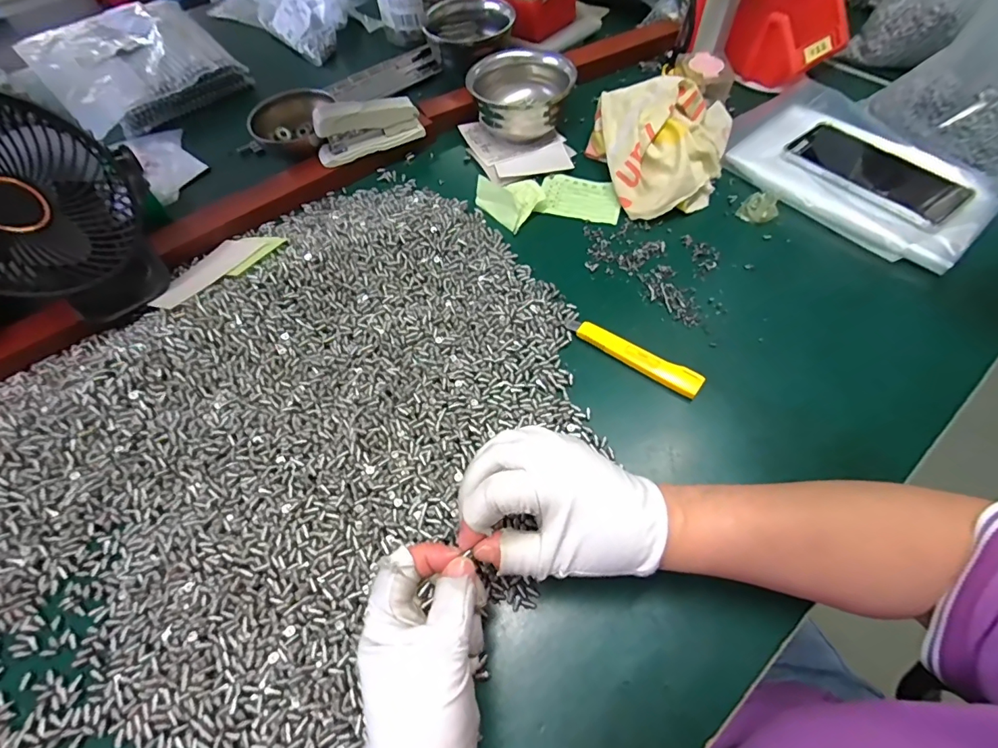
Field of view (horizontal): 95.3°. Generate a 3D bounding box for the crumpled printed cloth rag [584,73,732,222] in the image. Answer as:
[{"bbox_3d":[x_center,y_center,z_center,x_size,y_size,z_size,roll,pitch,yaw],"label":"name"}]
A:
[{"bbox_3d":[0.180,-0.247,0.489,0.154,0.074,0.154,4,60,5],"label":"crumpled printed cloth rag"}]

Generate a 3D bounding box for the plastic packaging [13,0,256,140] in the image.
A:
[{"bbox_3d":[-0.543,-0.465,0.674,0.232,0.048,0.292,-37,65,-18],"label":"plastic packaging"}]

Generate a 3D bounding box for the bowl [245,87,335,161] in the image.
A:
[{"bbox_3d":[-0.253,-0.300,0.560,0.095,0.053,0.094,-1,60,2],"label":"bowl"}]

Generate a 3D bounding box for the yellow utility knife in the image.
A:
[{"bbox_3d":[0.116,-0.017,0.399,0.124,0.013,0.021,29,65,18],"label":"yellow utility knife"}]

